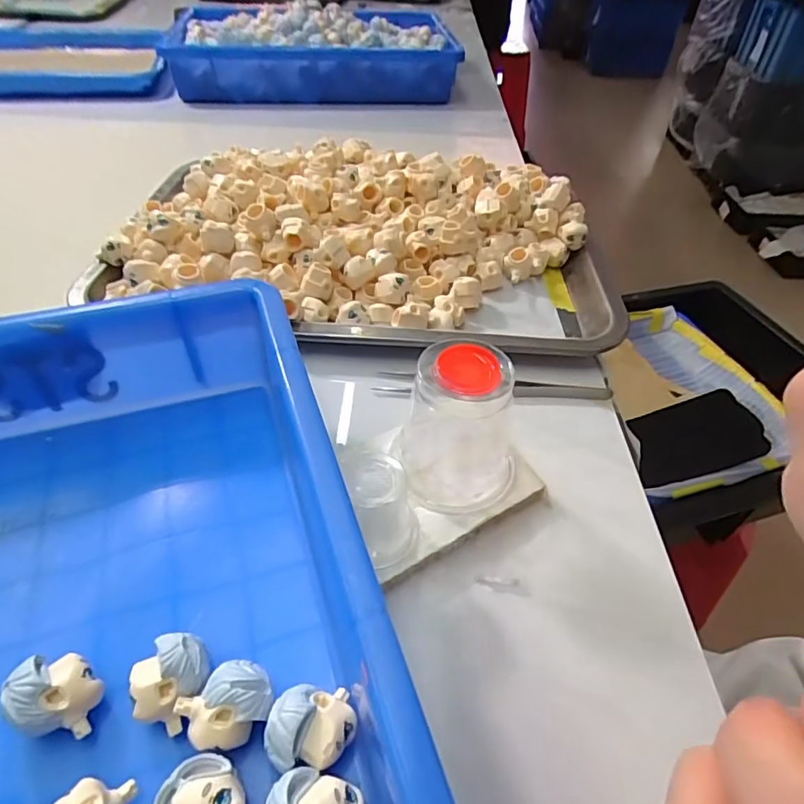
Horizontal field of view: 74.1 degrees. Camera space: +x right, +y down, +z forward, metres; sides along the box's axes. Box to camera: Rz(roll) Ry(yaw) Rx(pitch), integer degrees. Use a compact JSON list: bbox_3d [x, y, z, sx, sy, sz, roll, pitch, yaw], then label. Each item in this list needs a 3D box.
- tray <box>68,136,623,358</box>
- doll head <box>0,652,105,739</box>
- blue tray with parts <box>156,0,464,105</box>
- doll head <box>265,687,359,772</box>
[{"bbox_3d":[-0.029,-0.125,0.381,0.337,0.040,0.216,6,55,-5],"label":"tray"},{"bbox_3d":[-0.112,0.096,0.174,0.023,0.023,0.022,-2,46,-6],"label":"doll head"},{"bbox_3d":[-0.109,-0.458,0.700,0.342,0.079,0.196,-1,45,-5],"label":"blue tray with parts"},{"bbox_3d":[-0.029,0.105,0.171,0.027,0.024,0.022,-3,46,-7],"label":"doll head"}]

